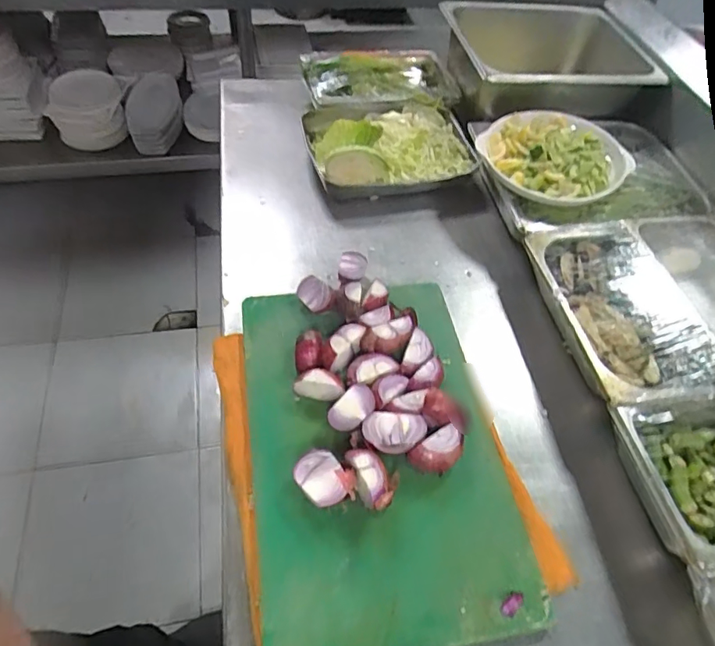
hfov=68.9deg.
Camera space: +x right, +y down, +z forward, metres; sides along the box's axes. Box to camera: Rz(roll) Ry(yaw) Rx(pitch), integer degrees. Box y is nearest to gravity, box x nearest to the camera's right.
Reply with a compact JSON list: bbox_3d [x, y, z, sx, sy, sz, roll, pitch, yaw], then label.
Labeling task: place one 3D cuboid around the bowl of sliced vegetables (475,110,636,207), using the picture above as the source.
[{"bbox_3d":[0.285,-0.241,0.772,0.200,0.047,0.186,3,53,-4],"label":"bowl of sliced vegetables"}]

